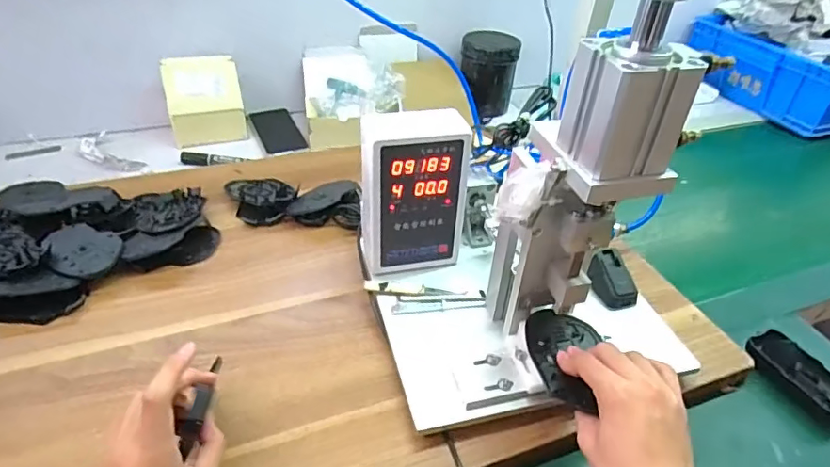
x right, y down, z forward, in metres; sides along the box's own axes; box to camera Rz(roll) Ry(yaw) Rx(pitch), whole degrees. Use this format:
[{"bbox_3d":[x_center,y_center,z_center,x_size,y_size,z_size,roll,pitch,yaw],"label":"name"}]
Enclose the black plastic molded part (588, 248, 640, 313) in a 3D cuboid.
[{"bbox_3d":[0.226,0.052,0.604,0.044,0.034,0.064,-9,41,-15],"label":"black plastic molded part"}]

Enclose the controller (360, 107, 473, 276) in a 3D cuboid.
[{"bbox_3d":[-0.004,-0.042,0.591,0.112,0.178,0.063,-8,41,-14],"label":"controller"}]

